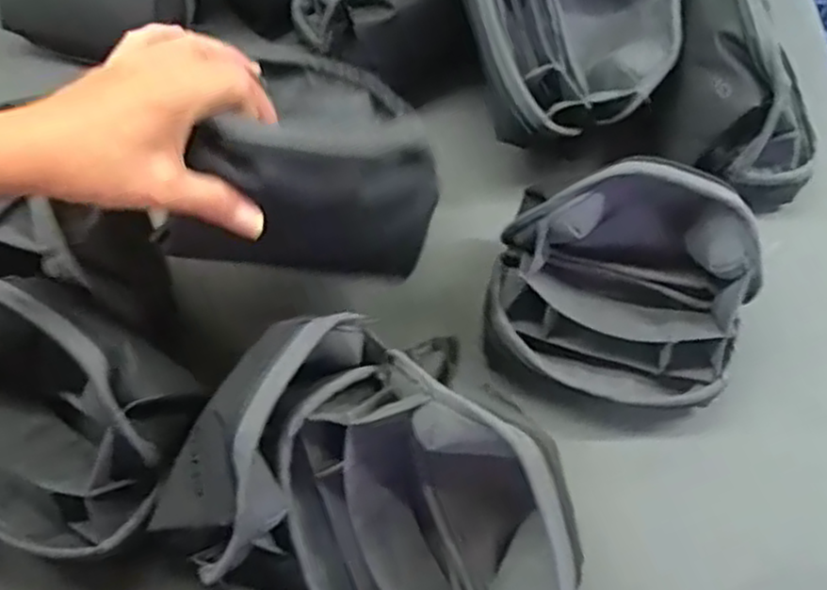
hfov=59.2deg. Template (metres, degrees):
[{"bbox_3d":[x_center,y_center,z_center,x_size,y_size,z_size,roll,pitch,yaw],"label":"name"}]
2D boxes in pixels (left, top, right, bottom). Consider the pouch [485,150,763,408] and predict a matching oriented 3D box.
[{"bbox_3d":[0.134,-0.010,0.490,0.164,0.135,0.124,6,62,4],"label":"pouch"}]

